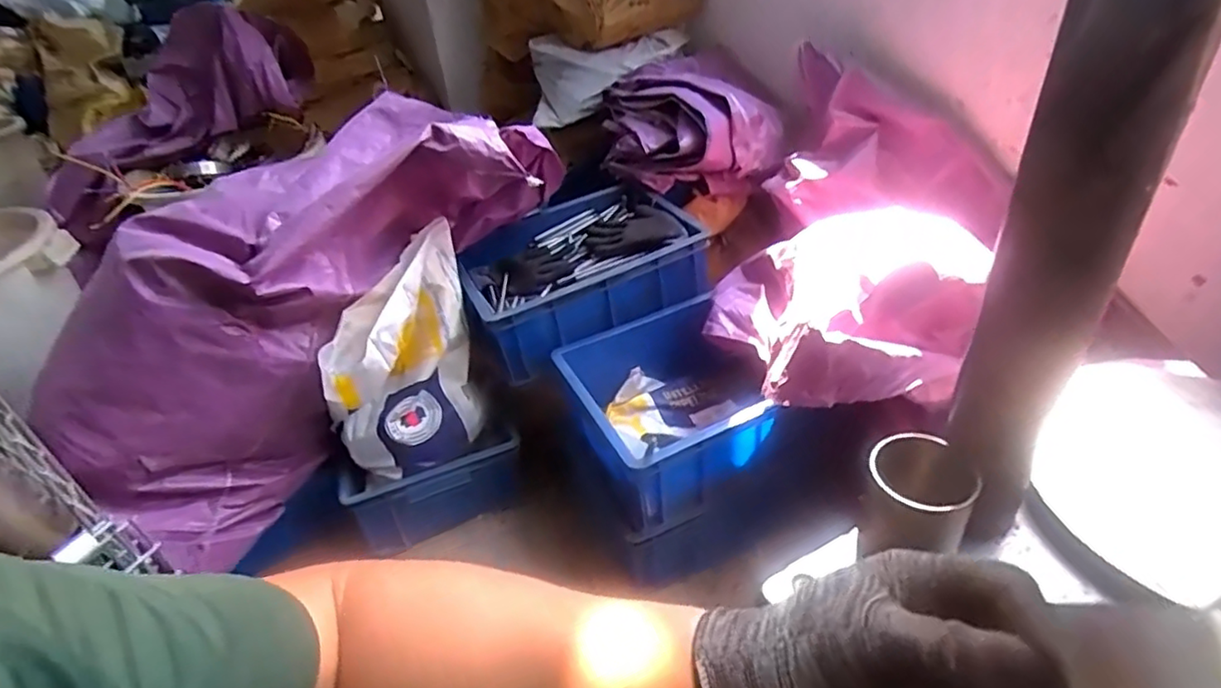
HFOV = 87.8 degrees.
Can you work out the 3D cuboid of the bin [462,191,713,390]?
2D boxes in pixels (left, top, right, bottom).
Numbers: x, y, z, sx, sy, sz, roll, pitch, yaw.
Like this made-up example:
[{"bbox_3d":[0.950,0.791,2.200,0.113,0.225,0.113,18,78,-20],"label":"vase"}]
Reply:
[{"bbox_3d":[-0.060,-0.131,1.140,0.380,0.138,0.295,-22,39,-19],"label":"bin"}]

